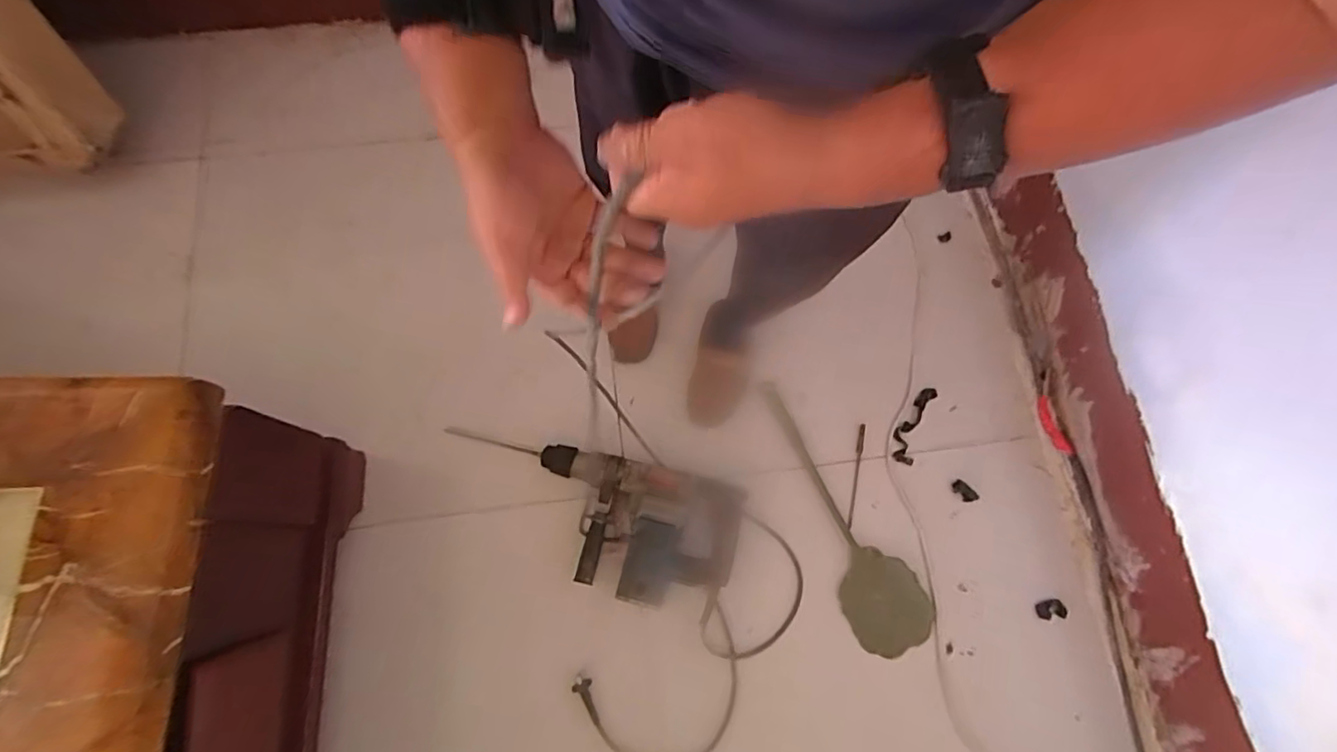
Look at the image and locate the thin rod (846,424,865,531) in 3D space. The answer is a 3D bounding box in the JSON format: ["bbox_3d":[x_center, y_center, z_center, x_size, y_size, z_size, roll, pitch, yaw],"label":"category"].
[{"bbox_3d":[0.348,0.184,1.111,0.013,0.006,0.196,13,72,2],"label":"thin rod"}]

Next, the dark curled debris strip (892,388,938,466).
[{"bbox_3d":[0.466,0.091,1.145,0.047,0.010,0.160,25,73,6],"label":"dark curled debris strip"}]

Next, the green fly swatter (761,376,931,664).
[{"bbox_3d":[0.290,0.246,1.088,0.141,0.010,0.507,-28,75,-10],"label":"green fly swatter"}]

